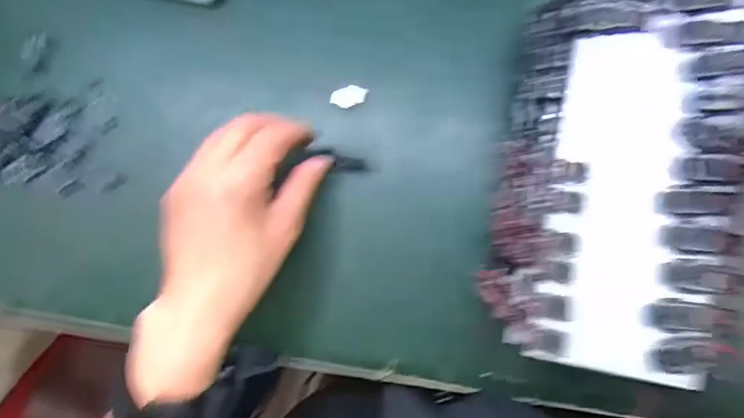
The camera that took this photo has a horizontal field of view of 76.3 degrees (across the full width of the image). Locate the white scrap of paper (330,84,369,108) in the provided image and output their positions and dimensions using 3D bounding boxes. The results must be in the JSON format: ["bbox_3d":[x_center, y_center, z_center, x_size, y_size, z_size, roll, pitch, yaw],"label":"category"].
[{"bbox_3d":[-0.017,-0.082,0.349,0.027,0.009,0.014,-14,88,8],"label":"white scrap of paper"}]

